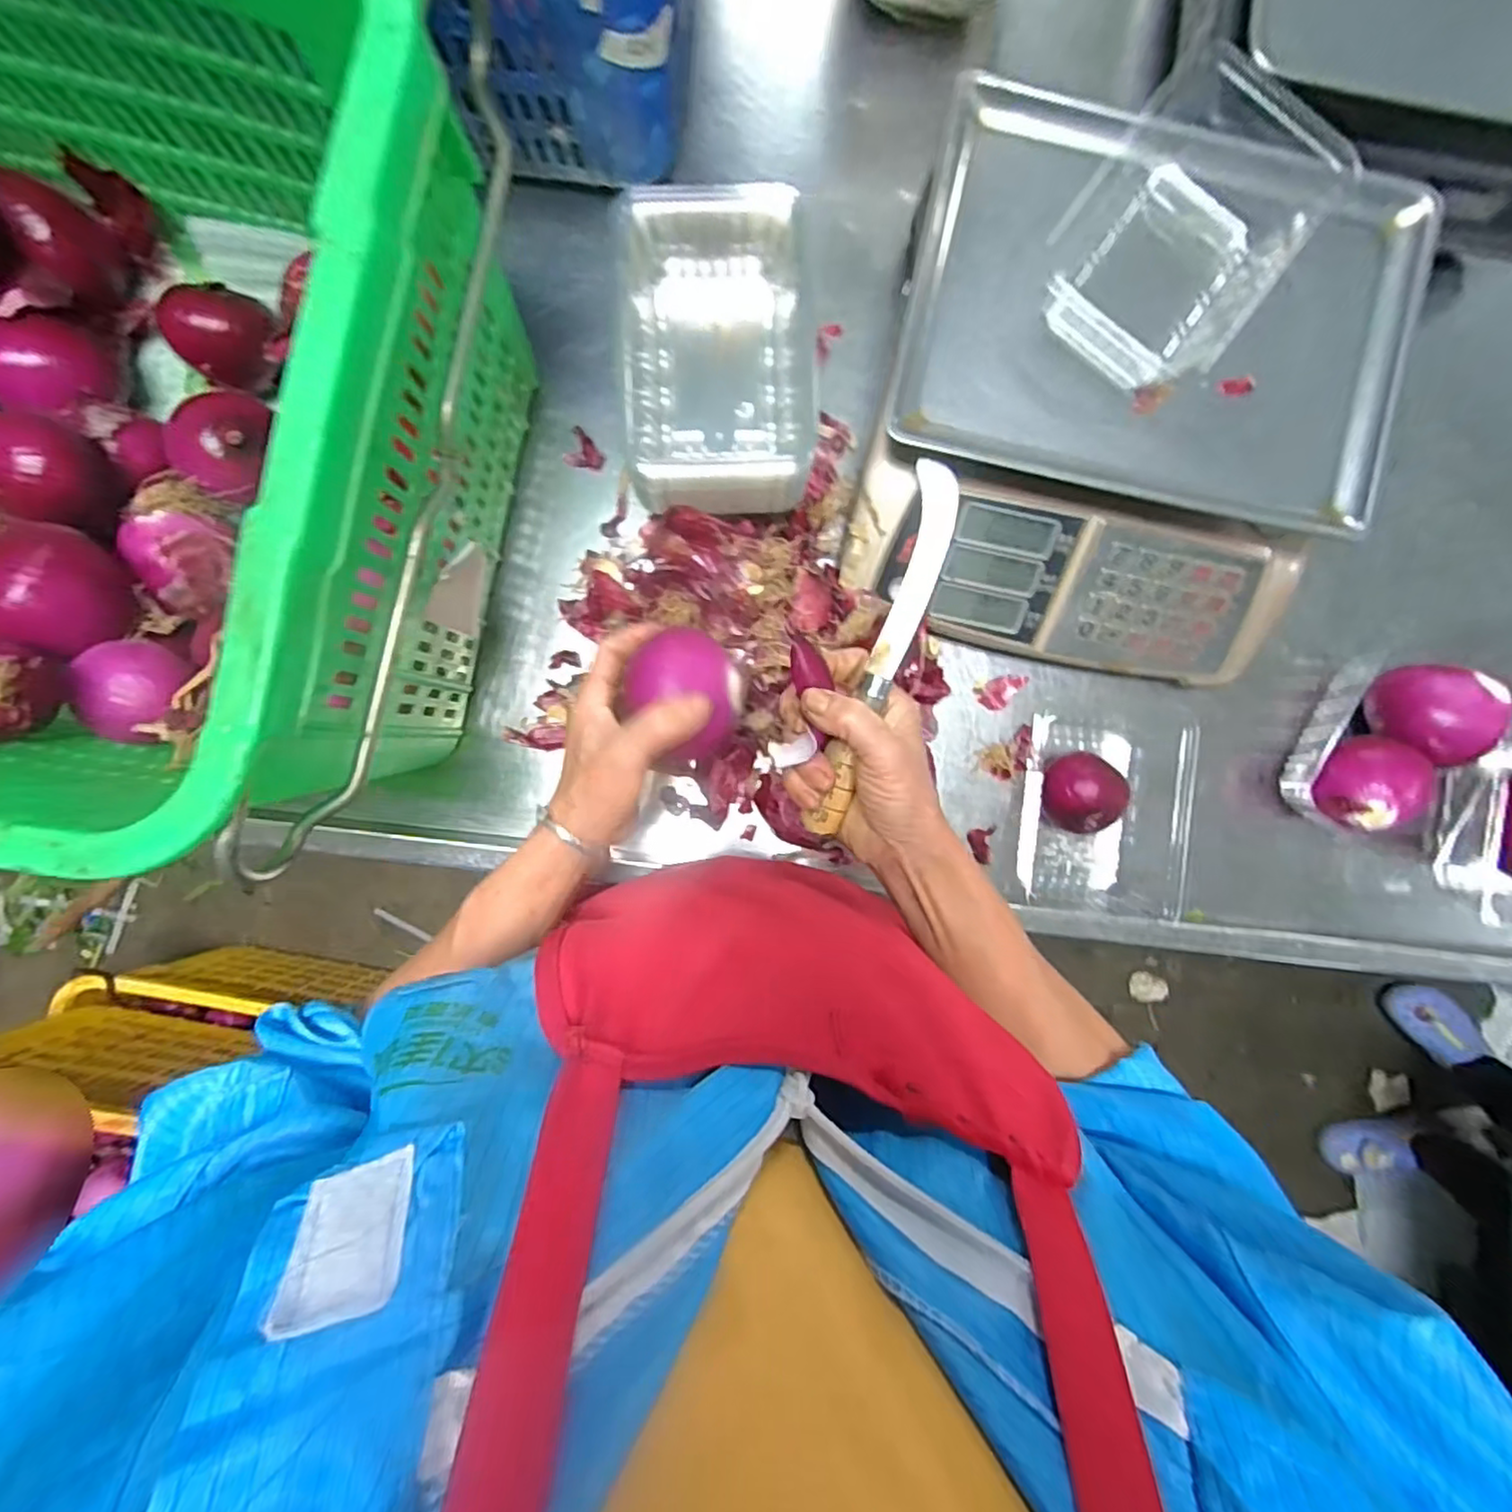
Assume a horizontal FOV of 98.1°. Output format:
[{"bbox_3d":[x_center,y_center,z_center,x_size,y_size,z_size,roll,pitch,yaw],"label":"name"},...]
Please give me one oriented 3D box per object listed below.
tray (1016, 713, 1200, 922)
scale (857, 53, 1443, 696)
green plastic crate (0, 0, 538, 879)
[{"bbox_3d":[0.278,0.049,0.542,0.124,0.069,0.156,6,91,-2],"label":"tray"},{"bbox_3d":[0.260,-0.253,0.462,0.343,0.133,0.346,12,91,-3],"label":"scale"},{"bbox_3d":[-0.452,-0.217,0.377,0.579,0.271,0.420,13,91,-3],"label":"green plastic crate"}]

